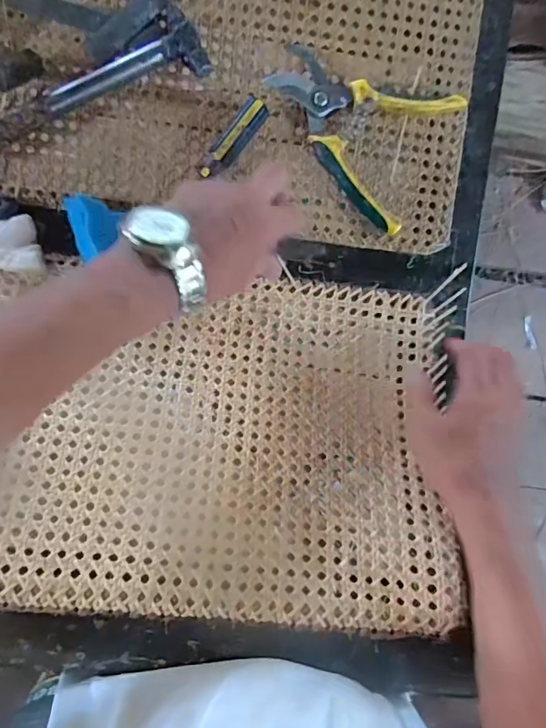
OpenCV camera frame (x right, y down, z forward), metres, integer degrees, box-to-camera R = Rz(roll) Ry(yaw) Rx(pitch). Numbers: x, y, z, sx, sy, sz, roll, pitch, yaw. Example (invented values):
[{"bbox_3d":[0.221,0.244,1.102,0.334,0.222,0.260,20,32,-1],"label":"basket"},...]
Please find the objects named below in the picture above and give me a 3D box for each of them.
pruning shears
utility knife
[{"bbox_3d":[0.074,-0.225,0.431,0.168,0.020,0.131,29,94,-6],"label":"pruning shears"},{"bbox_3d":[-0.037,-0.205,0.427,0.022,0.024,0.082,39,93,-7],"label":"utility knife"}]

